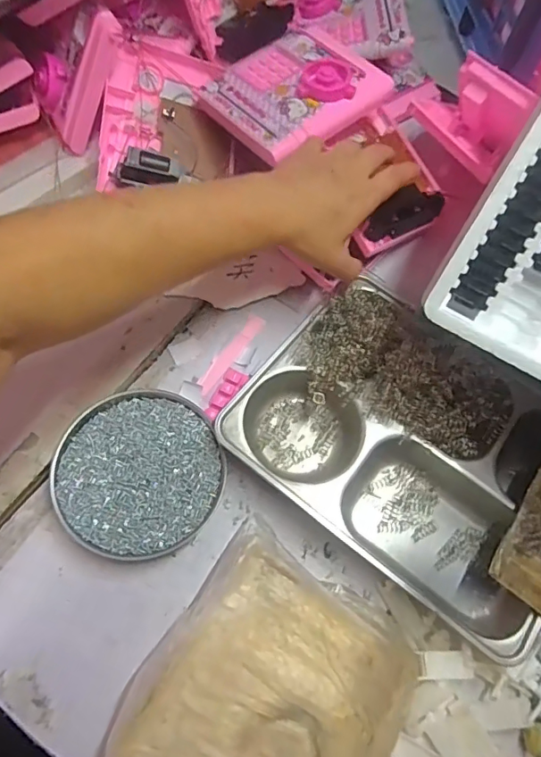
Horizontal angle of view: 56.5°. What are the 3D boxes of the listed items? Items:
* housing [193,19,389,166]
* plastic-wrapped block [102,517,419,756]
[{"bbox_3d":[0.023,-0.291,0.498,0.163,0.021,0.130,-36,73,-18],"label":"housing"},{"bbox_3d":[-0.012,0.233,0.339,0.166,0.038,0.214,32,68,10],"label":"plastic-wrapped block"}]

